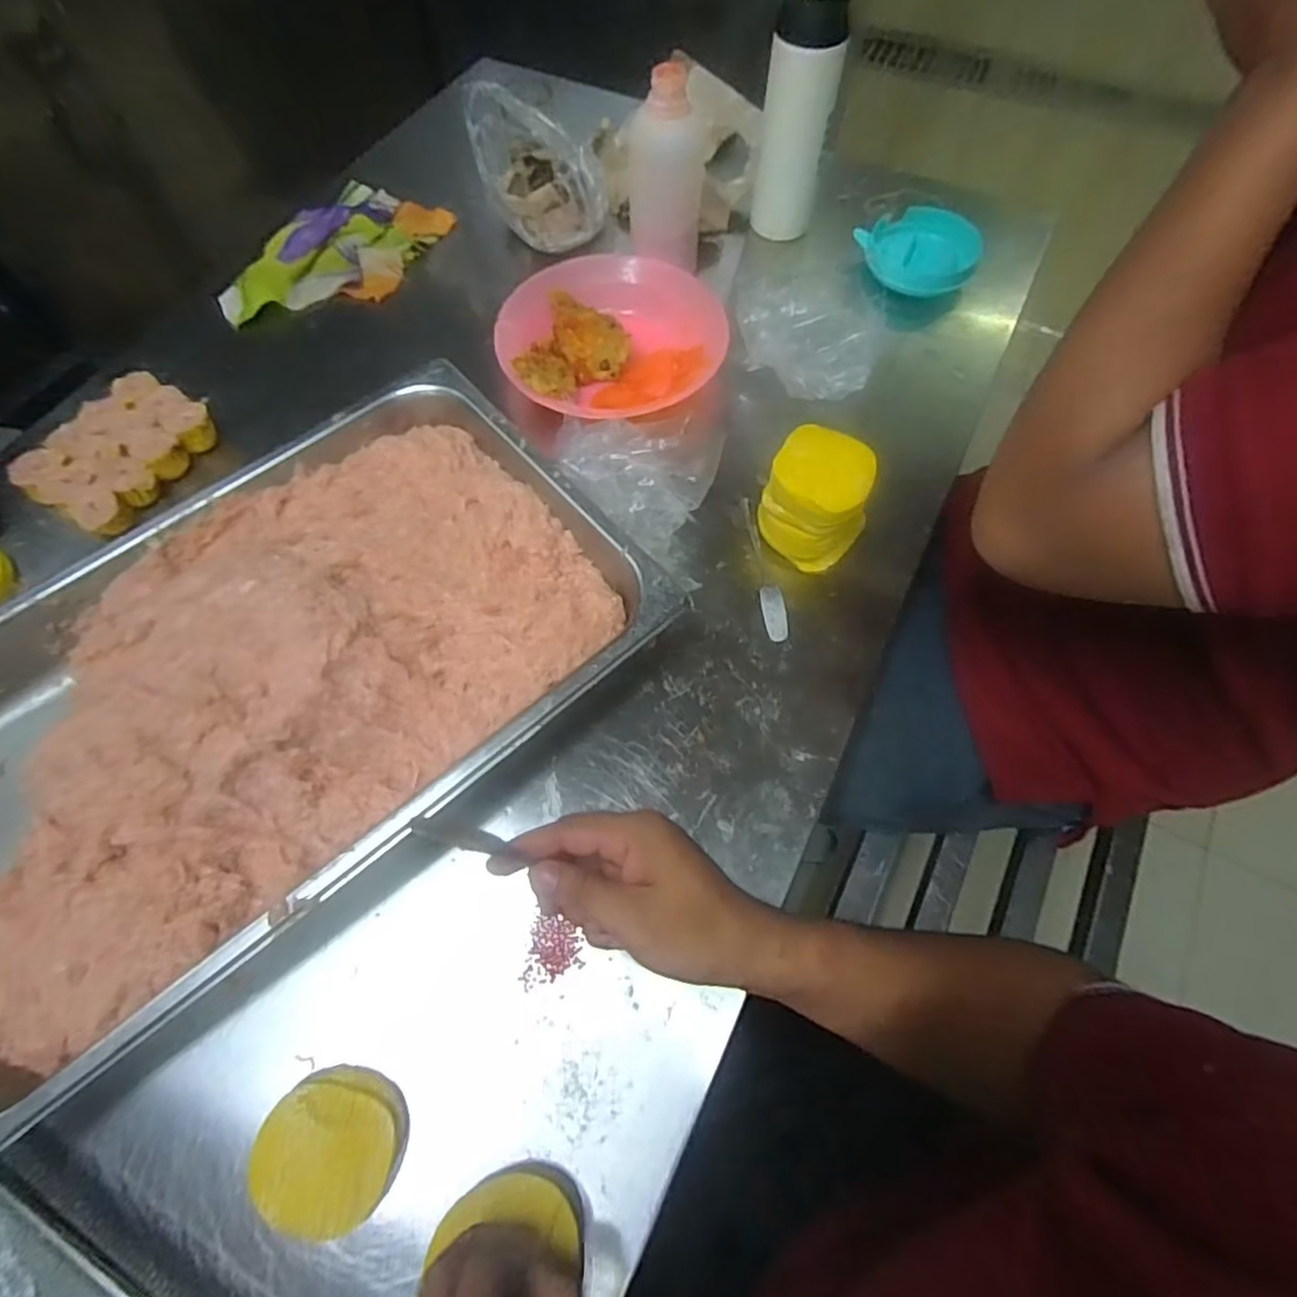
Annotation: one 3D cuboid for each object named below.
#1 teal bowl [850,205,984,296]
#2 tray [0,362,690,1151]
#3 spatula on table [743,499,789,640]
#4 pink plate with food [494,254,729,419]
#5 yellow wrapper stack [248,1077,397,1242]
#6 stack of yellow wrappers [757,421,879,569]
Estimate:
[{"bbox_3d":[0.290,-0.426,0.729,0.126,0.045,0.087,38,70,16],"label":"teal bowl"},{"bbox_3d":[-0.271,0.023,0.483,0.524,0.068,0.327,-39,71,-16],"label":"tray"},{"bbox_3d":[0.096,-0.071,0.565,0.018,0.010,0.139,-8,65,-4],"label":"spatula on table"},{"bbox_3d":[-0.037,-0.304,0.658,0.219,0.046,0.191,-22,67,-10],"label":"pink plate with food"},{"bbox_3d":[-0.188,0.295,0.388,0.074,0.016,0.072,12,66,5],"label":"yellow wrapper stack"},{"bbox_3d":[0.136,-0.120,0.553,0.078,0.083,0.078,36,70,15],"label":"stack of yellow wrappers"}]

